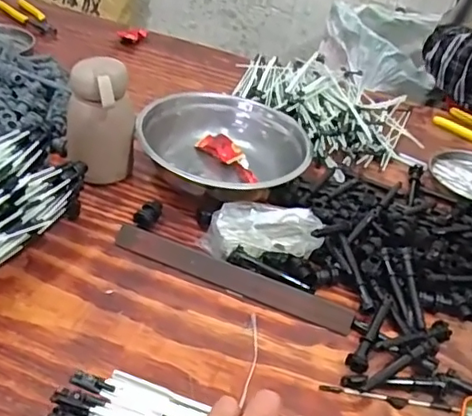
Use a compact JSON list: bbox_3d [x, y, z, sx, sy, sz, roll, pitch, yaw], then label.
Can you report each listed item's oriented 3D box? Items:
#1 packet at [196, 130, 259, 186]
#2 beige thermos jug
[{"bbox_3d":[-0.009,-0.072,0.786,0.038,0.023,0.111,-23,48,-35],"label":"packet"},{"bbox_3d":[-0.166,-0.101,0.708,0.081,0.147,0.069,-2,39,-15],"label":"beige thermos jug"}]

